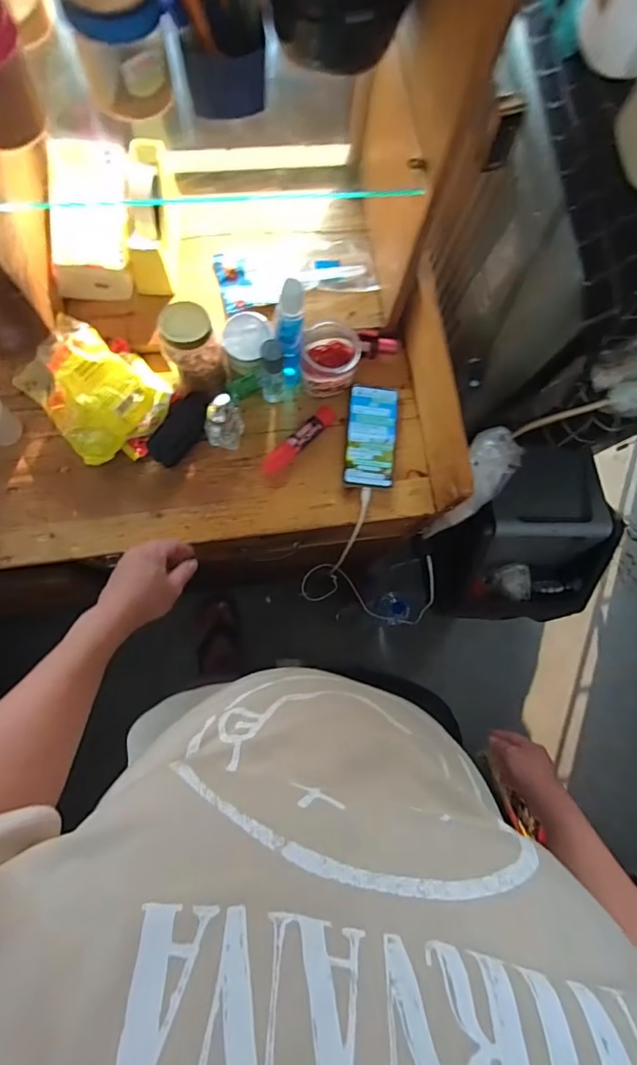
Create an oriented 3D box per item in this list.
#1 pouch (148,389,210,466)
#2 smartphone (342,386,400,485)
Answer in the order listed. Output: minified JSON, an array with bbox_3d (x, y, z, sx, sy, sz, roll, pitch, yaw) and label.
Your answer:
[{"bbox_3d":[-0.192,-0.146,0.686,0.049,0.016,0.111,35,93,2],"label":"pouch"},{"bbox_3d":[0.078,-0.144,0.716,0.073,0.014,0.157,6,80,-3],"label":"smartphone"}]

